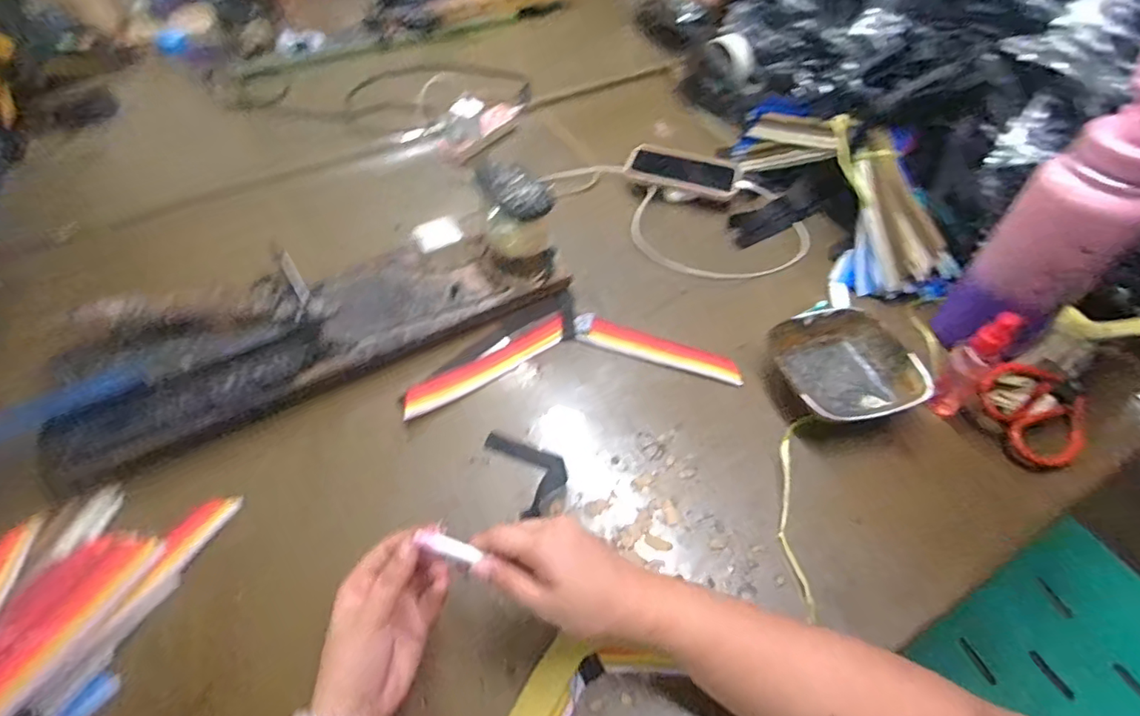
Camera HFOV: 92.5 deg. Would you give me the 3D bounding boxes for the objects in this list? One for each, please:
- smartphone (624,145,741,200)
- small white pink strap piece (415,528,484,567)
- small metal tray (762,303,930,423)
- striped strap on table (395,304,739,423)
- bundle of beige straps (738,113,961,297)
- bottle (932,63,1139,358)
[{"bbox_3d":[0.155,-0.257,0.754,0.151,0.012,0.079,16,56,10],"label":"smartphone"},{"bbox_3d":[-0.080,0.126,0.363,0.040,0.005,0.012,27,50,-12],"label":"small white pink strap piece"},{"bbox_3d":[0.266,0.013,0.541,0.129,0.043,0.127,-5,50,-3],"label":"small metal tray"},{"bbox_3d":[0.000,-0.006,0.573,0.330,0.012,0.113,-7,50,-5],"label":"striped strap on table"},{"bbox_3d":[0.334,-0.224,0.677,0.100,0.117,0.328,-19,52,-14],"label":"bundle of beige straps"},{"bbox_3d":[0.448,-0.117,0.493,0.103,0.257,0.087,-37,58,-26],"label":"bottle"}]

